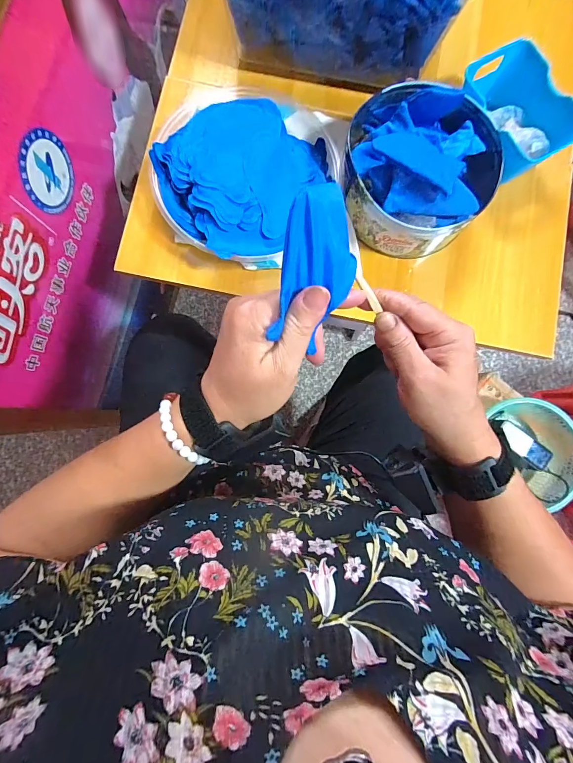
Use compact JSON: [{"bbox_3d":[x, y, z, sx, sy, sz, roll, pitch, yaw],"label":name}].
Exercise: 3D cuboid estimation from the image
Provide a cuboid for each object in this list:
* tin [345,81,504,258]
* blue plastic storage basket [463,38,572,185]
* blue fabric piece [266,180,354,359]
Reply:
[{"bbox_3d":[0.166,-0.263,0.431,0.179,0.089,0.178,0,85,-3],"label":"tin"},{"bbox_3d":[0.304,-0.357,0.452,0.100,0.054,0.147,-28,87,-5],"label":"blue plastic storage basket"},{"bbox_3d":[0.021,-0.072,0.215,0.053,0.007,0.089,2,110,-28],"label":"blue fabric piece"}]

